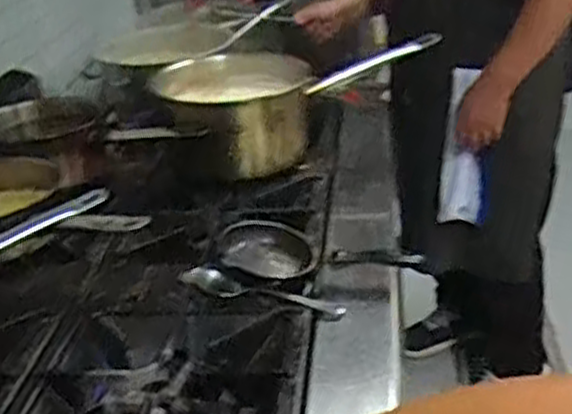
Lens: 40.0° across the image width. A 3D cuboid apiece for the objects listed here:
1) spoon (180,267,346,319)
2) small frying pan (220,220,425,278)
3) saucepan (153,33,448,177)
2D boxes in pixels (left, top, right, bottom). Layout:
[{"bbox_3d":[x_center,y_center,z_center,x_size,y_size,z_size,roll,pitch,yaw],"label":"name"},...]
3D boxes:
[{"bbox_3d":[-0.039,0.103,0.960,0.231,0.021,0.035,8,30,28],"label":"spoon"},{"bbox_3d":[0.034,0.063,0.982,0.243,0.043,0.112,9,30,29],"label":"small frying pan"},{"bbox_3d":[0.012,-0.173,1.338,0.441,0.183,0.271,-11,26,-9],"label":"saucepan"}]

